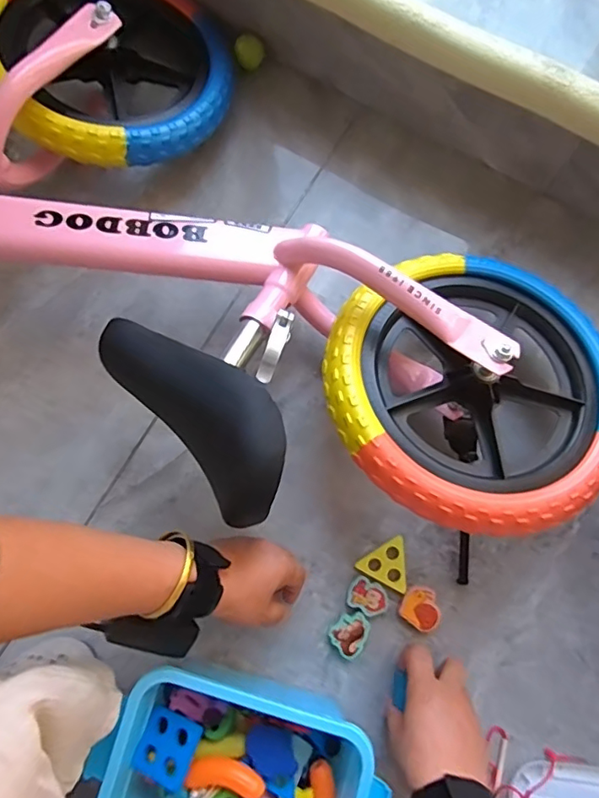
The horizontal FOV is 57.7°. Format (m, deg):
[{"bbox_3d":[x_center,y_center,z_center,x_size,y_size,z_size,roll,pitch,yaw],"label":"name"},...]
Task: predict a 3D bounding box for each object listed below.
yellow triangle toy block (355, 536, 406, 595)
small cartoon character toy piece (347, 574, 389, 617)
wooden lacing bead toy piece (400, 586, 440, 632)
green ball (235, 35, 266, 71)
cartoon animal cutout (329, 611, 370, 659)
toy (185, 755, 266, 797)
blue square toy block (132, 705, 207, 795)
[{"bbox_3d":[0.087,0.155,0.525,0.050,0.008,0.046,27,81,6],"label":"yellow triangle toy block"},{"bbox_3d":[0.065,0.187,0.516,0.036,0.011,0.029,27,81,6],"label":"small cartoon character toy piece"},{"bbox_3d":[0.116,0.197,0.512,0.038,0.012,0.037,31,81,7],"label":"wooden lacing bead toy piece"},{"bbox_3d":[-0.055,-0.391,0.618,0.033,0.028,0.028,-8,79,0],"label":"green ball"},{"bbox_3d":[0.049,0.221,0.511,0.033,0.012,0.041,37,82,8],"label":"cartoon animal cutout"},{"bbox_3d":[-0.059,0.302,0.435,0.061,0.019,0.021,7,79,3],"label":"toy"},{"bbox_3d":[-0.104,0.278,0.431,0.045,0.010,0.049,19,75,23],"label":"blue square toy block"}]

